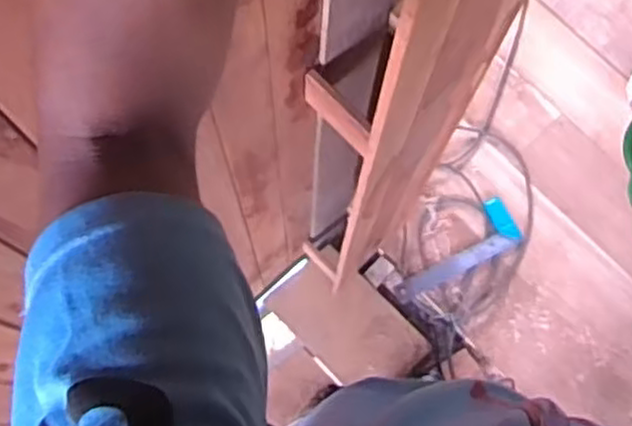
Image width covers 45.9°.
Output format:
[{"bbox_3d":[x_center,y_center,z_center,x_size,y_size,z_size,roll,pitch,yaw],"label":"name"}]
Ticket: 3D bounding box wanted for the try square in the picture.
[{"bbox_3d":[0.295,0.082,1.577,0.285,0.015,0.105,-30,78,-9],"label":"try square"}]

